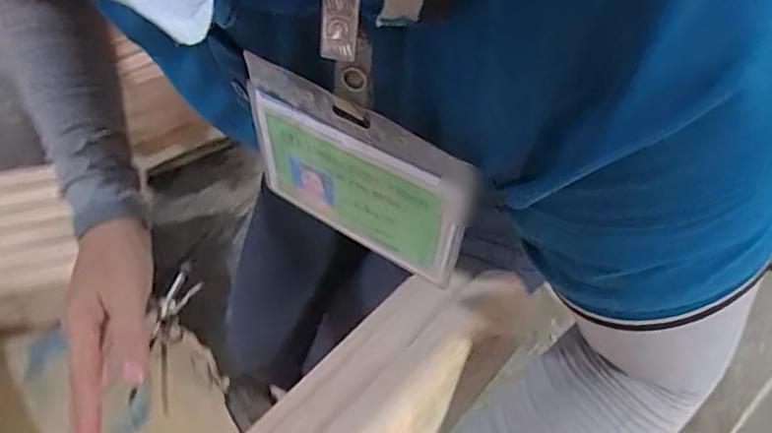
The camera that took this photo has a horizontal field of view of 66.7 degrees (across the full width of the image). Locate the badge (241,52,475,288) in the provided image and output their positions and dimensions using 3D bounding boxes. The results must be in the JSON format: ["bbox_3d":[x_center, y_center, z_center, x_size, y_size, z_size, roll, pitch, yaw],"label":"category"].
[{"bbox_3d":[-0.014,-0.015,0.235,0.098,0.080,0.007,29,62,15],"label":"badge"}]

